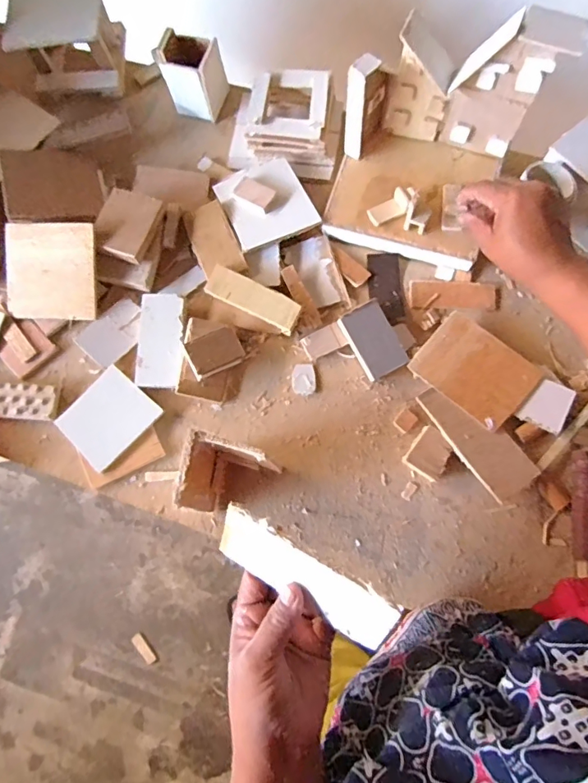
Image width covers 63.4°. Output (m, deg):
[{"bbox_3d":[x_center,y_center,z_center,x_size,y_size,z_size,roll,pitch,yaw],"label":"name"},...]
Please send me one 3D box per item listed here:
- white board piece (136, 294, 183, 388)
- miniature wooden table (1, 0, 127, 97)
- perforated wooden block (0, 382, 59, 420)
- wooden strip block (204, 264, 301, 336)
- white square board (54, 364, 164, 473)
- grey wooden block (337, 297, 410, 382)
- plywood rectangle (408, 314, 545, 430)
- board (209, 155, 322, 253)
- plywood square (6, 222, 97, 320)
[{"bbox_3d":[-0.143,-0.055,0.512,0.045,0.013,0.101,-1,74,4],"label":"white board piece"},{"bbox_3d":[-0.285,-0.444,0.599,0.119,0.076,0.108,-4,74,1],"label":"miniature wooden table"},{"bbox_3d":[-0.303,0.009,0.510,0.093,0.010,0.038,2,75,4],"label":"perforated wooden block"},{"bbox_3d":[-0.044,-0.100,0.515,0.104,0.009,0.035,29,100,5],"label":"wooden strip block"},{"bbox_3d":[-0.193,0.027,0.495,0.077,0.006,0.086,41,81,13],"label":"white square board"},{"bbox_3d":[0.085,-0.054,0.506,0.046,0.020,0.075,-29,79,-4],"label":"grey wooden block"},{"bbox_3d":[0.190,-0.023,0.495,0.112,0.009,0.084,40,81,13],"label":"plywood rectangle"},{"bbox_3d":[-0.033,-0.220,0.550,0.095,0.009,0.106,-22,72,-3],"label":"board"},{"bbox_3d":[-0.269,-0.133,0.527,0.101,0.007,0.102,2,95,4],"label":"plywood square"}]

